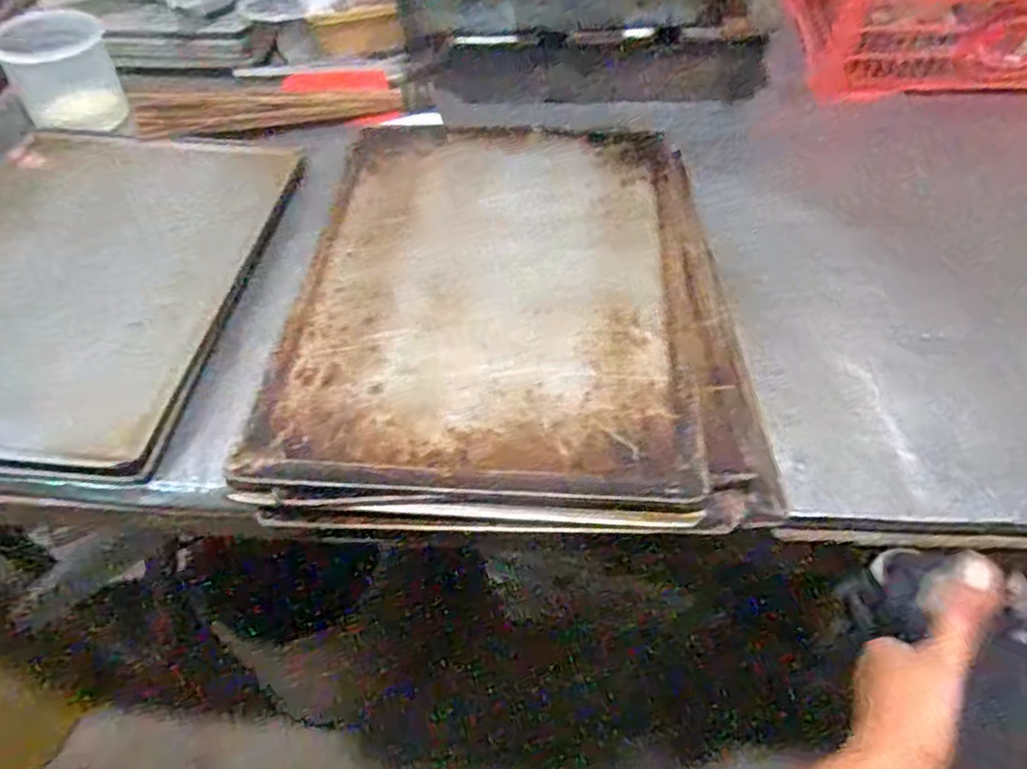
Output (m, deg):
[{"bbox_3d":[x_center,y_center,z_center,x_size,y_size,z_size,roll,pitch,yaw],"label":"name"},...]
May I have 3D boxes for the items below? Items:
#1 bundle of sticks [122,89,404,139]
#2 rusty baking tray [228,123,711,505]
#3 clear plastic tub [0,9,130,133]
[{"bbox_3d":[-0.313,-0.364,0.914,0.329,0.029,0.098,-8,51,-4],"label":"bundle of sticks"},{"bbox_3d":[-0.018,-0.099,0.619,0.328,0.018,0.437,2,51,4],"label":"rusty baking tray"},{"bbox_3d":[-0.543,-0.377,0.858,0.117,0.108,0.116,-20,53,-14],"label":"clear plastic tub"}]

